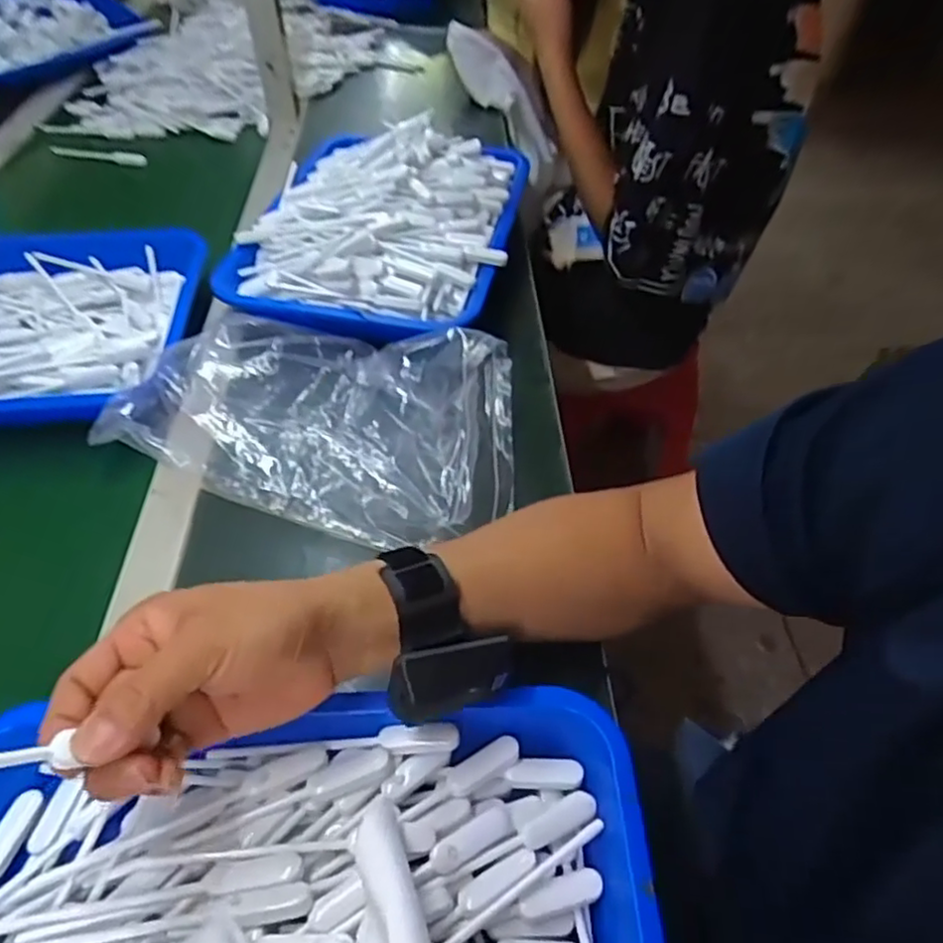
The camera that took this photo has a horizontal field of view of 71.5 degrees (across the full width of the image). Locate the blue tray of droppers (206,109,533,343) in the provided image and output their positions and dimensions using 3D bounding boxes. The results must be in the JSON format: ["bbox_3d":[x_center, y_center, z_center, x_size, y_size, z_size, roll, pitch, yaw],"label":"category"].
[{"bbox_3d":[-0.091,-0.280,0.711,0.268,0.070,0.357,10,50,7],"label":"blue tray of droppers"}]

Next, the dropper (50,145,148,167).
[{"bbox_3d":[-0.518,-0.443,0.910,0.168,0.015,0.018,17,51,13],"label":"dropper"}]

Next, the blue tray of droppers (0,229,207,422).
[{"bbox_3d":[-0.455,-0.135,0.610,0.368,0.039,0.270,-2,49,-3],"label":"blue tray of droppers"}]

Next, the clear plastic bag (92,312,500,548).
[{"bbox_3d":[-0.120,-0.054,0.548,0.314,0.066,0.196,14,50,11],"label":"clear plastic bag"}]

